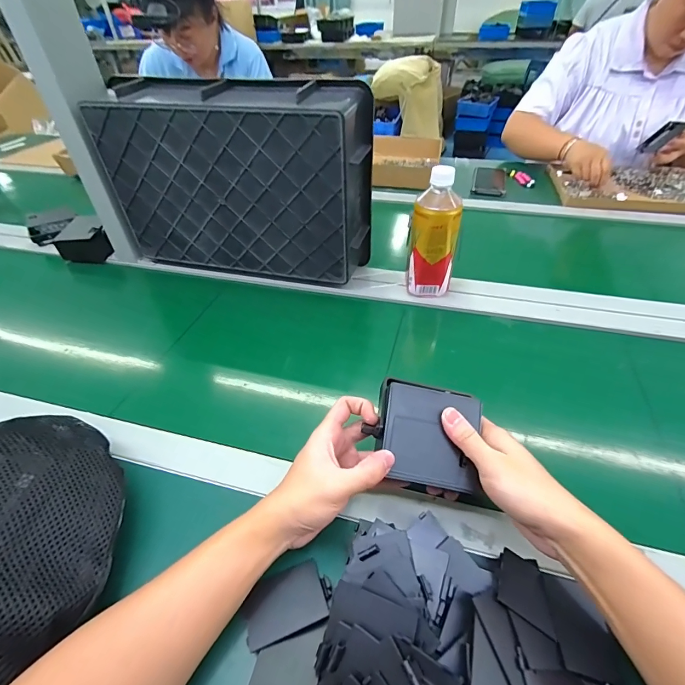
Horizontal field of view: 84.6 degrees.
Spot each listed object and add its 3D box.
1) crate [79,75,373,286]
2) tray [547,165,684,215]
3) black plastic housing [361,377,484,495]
[{"bbox_3d":[-0.164,-0.241,0.583,0.405,0.254,0.097,9,45,12],"label":"crate"},{"bbox_3d":[0.705,-0.367,0.879,0.397,0.033,0.237,8,44,10],"label":"tray"},{"bbox_3d":[0.072,0.081,0.337,0.093,0.029,0.087,13,69,-2],"label":"black plastic housing"}]

